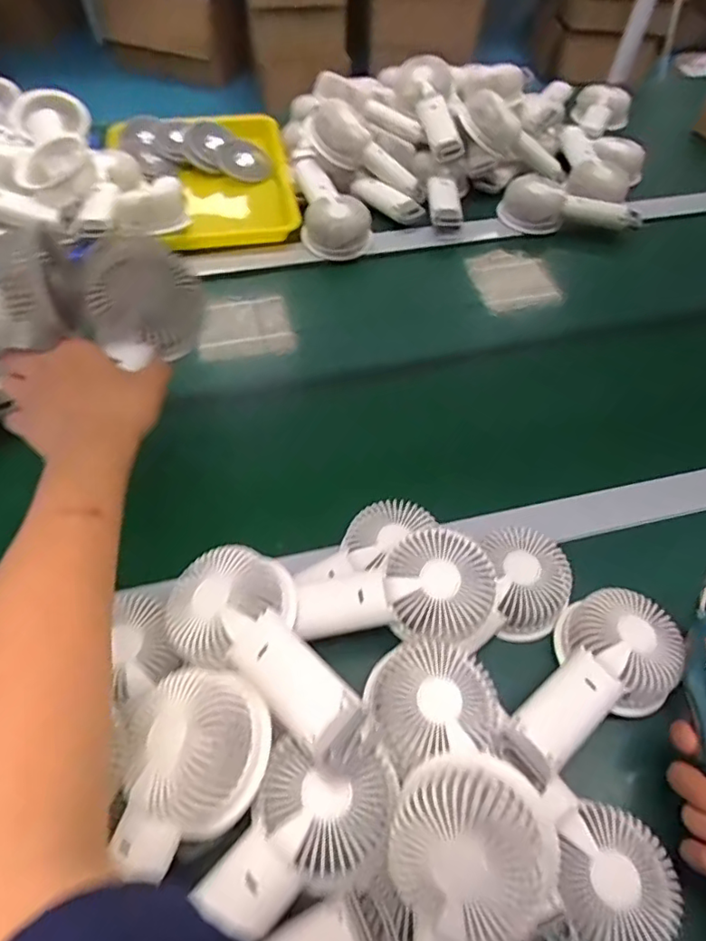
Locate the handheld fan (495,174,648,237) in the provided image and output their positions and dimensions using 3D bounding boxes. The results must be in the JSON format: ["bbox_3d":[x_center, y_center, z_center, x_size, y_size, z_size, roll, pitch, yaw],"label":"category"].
[{"bbox_3d":[0.301,-0.361,0.795,0.197,0.046,0.063,5,55,1],"label":"handheld fan"}]

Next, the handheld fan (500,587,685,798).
[{"bbox_3d":[0.167,0.151,0.410,0.175,0.040,0.083,-37,64,-24],"label":"handheld fan"}]

